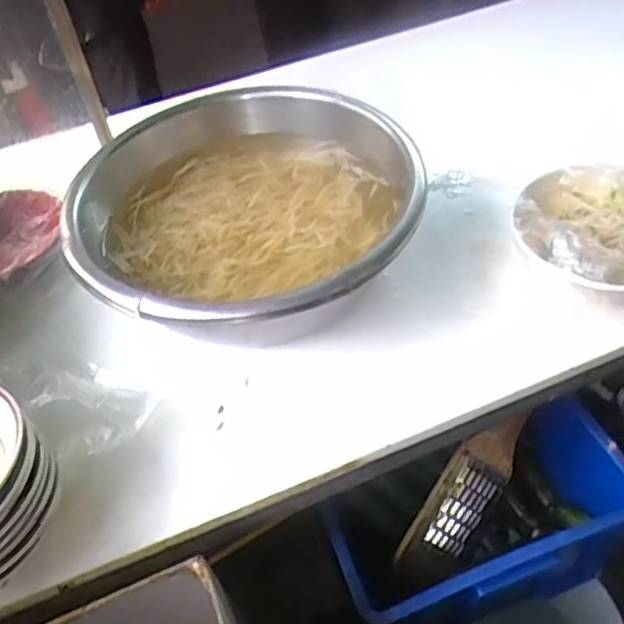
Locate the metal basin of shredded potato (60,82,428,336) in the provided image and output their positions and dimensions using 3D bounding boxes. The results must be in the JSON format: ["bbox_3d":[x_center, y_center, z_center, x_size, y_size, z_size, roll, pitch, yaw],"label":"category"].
[{"bbox_3d":[-0.069,-0.115,0.723,0.344,0.121,0.372,34,60,31],"label":"metal basin of shredded potato"}]

